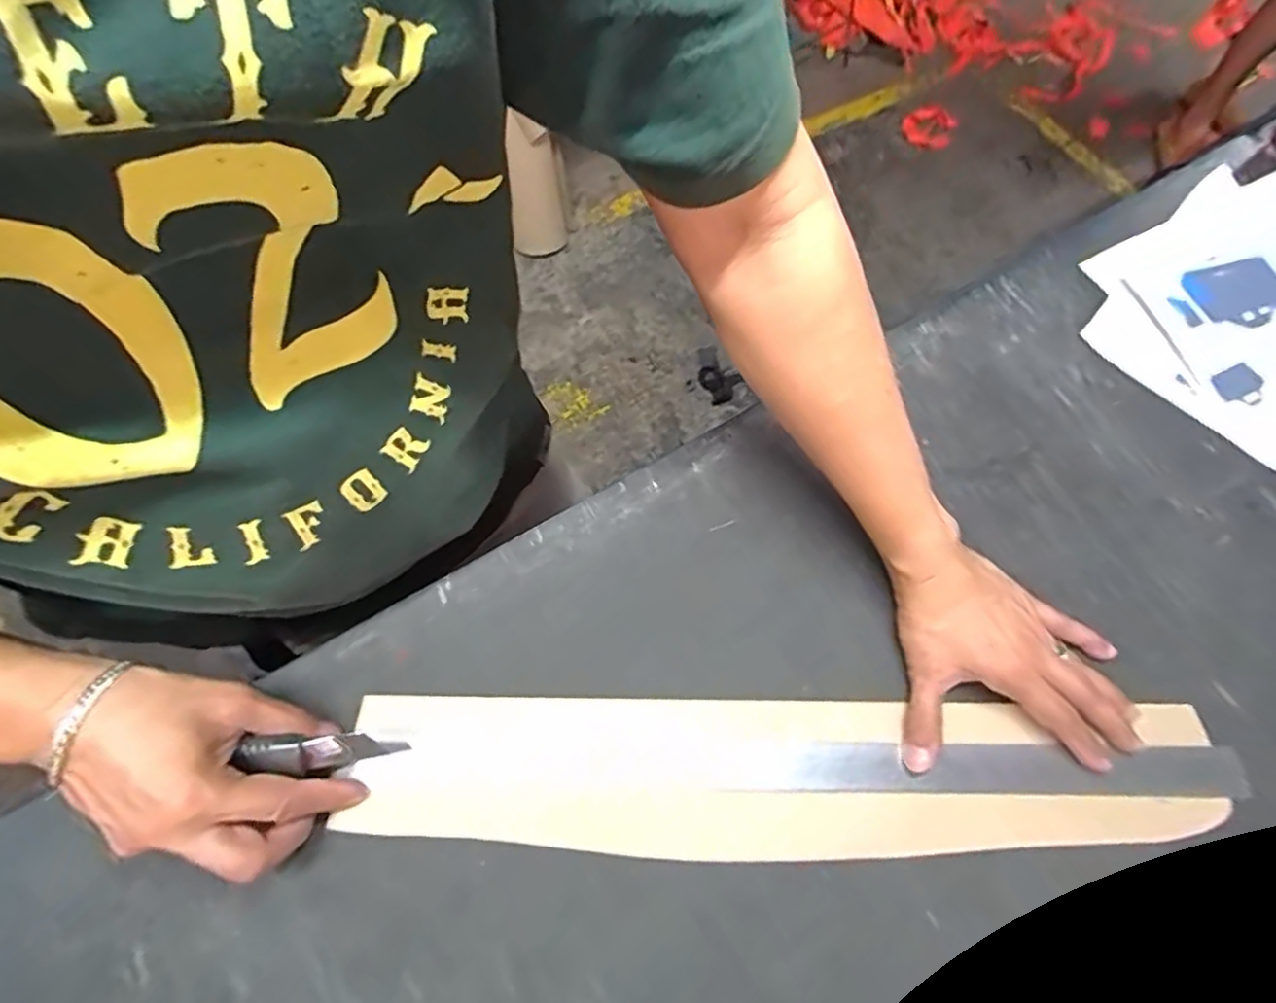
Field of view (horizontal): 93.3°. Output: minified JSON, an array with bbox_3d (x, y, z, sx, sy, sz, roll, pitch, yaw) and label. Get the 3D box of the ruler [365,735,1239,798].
[{"bbox_3d":[0.111,0.174,0.393,0.561,0.010,0.032,2,69,-2],"label":"ruler"}]

